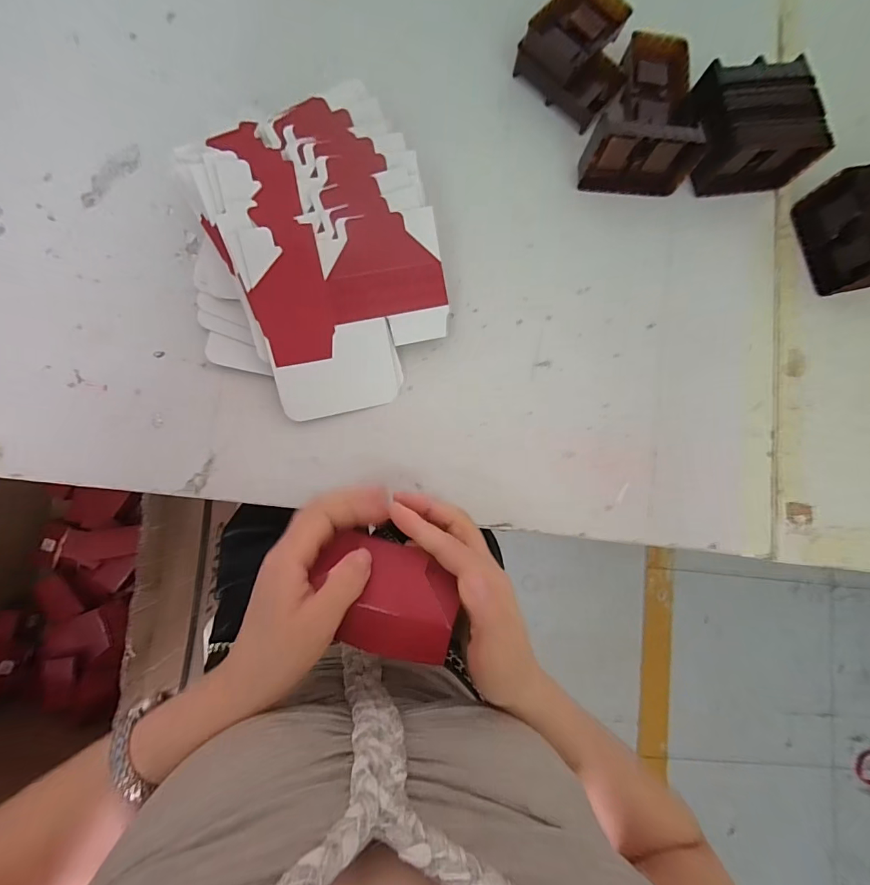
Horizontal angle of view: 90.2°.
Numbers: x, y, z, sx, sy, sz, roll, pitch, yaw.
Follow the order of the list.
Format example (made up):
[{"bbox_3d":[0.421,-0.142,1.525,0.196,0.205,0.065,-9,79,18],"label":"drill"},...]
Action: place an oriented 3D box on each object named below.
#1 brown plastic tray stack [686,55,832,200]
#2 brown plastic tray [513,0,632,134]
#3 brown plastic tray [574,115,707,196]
[{"bbox_3d":[0.288,-0.287,0.398,0.098,0.059,0.087,-8,84,-7],"label":"brown plastic tray stack"},{"bbox_3d":[0.135,-0.361,0.402,0.095,0.038,0.102,37,81,-1],"label":"brown plastic tray"},{"bbox_3d":[0.182,-0.257,0.388,0.095,0.056,0.031,-1,84,-6],"label":"brown plastic tray"}]

